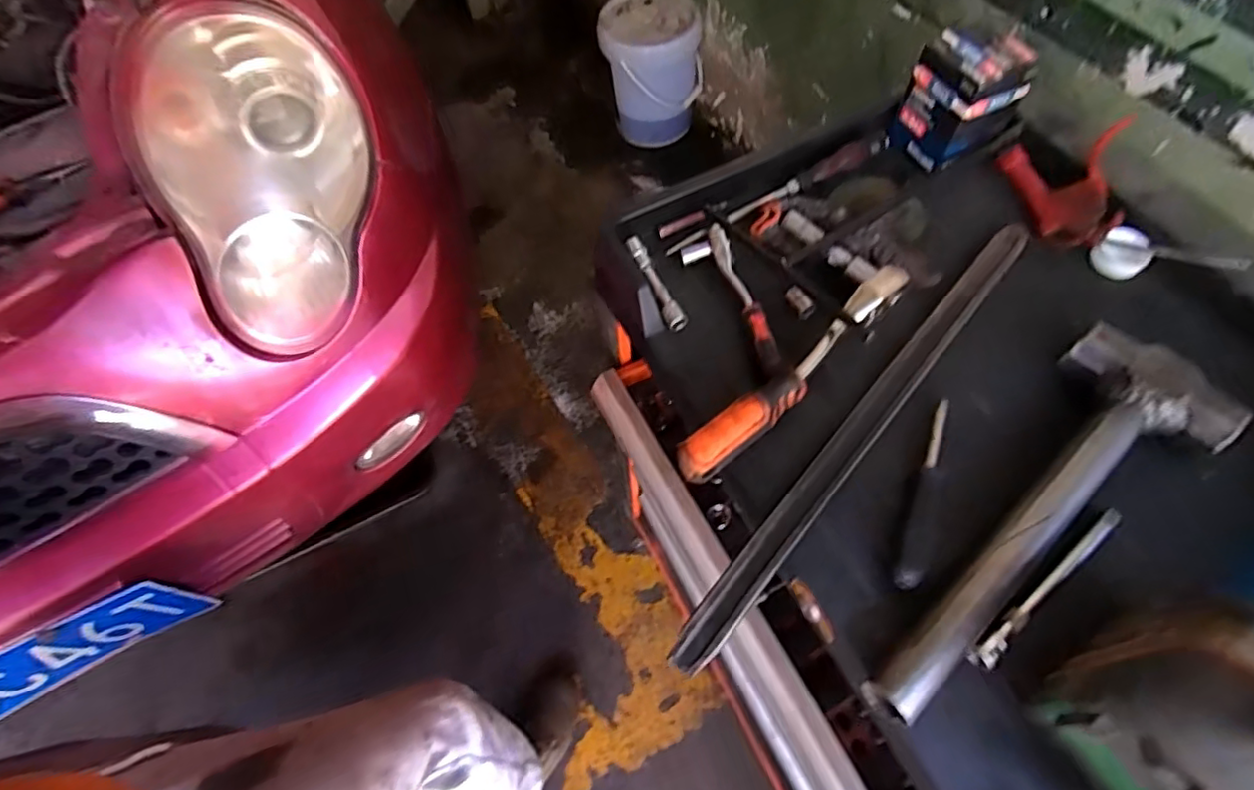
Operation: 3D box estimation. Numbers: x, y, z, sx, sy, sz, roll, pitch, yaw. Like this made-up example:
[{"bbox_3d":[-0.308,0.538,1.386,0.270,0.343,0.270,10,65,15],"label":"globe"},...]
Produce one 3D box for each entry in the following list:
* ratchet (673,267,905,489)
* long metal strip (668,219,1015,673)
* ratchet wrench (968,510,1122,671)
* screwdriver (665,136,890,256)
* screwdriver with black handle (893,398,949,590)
[{"bbox_3d":[0.131,-0.017,0.455,0.234,0.034,0.031,-38,67,-16],"label":"ratchet"},{"bbox_3d":[0.186,0.014,0.452,0.027,0.009,0.458,38,70,19],"label":"long metal strip"},{"bbox_3d":[0.273,0.122,0.385,0.147,0.010,0.014,-35,67,-15],"label":"ratchet wrench"},{"bbox_3d":[0.142,-0.188,0.557,0.238,0.022,0.017,-27,65,-11],"label":"screwdriver"},{"bbox_3d":[0.209,0.069,0.422,0.019,0.021,0.144,21,65,12],"label":"screwdriver with black handle"}]

